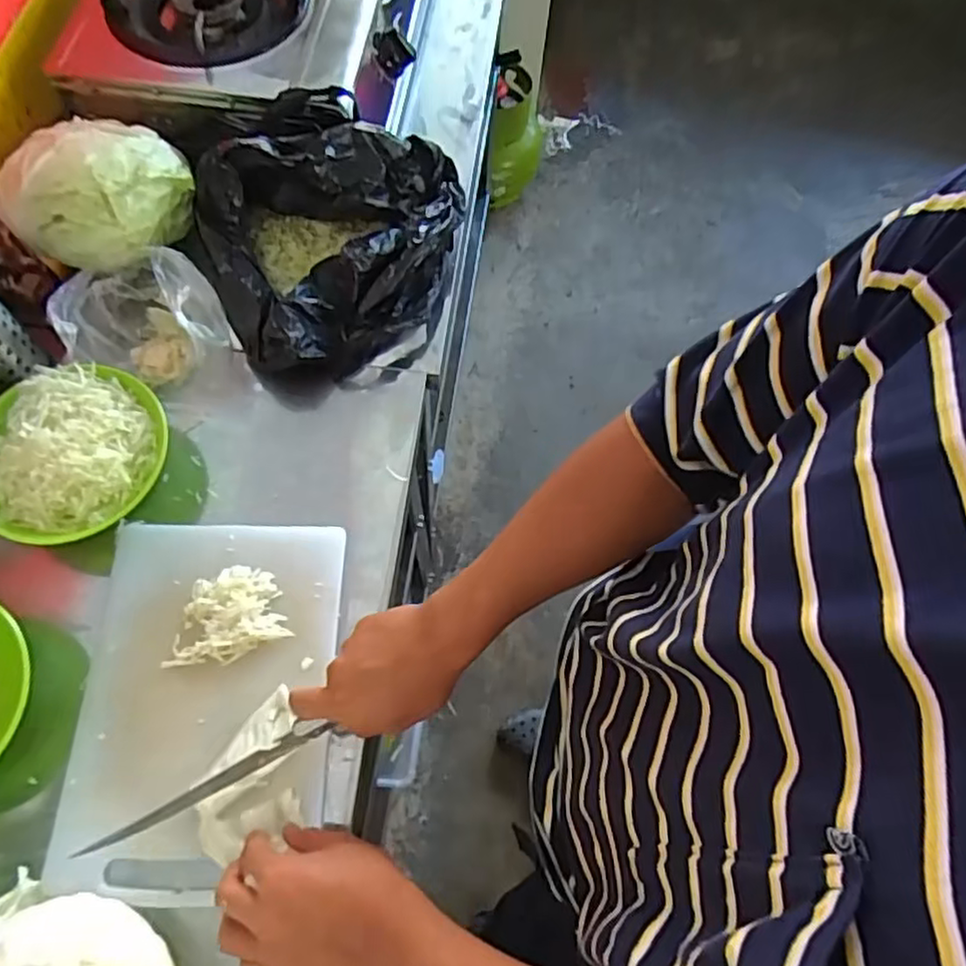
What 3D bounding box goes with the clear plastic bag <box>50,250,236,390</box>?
[{"bbox_3d":[-0.332,-0.154,0.675,0.141,0.098,0.132,-32,72,-15],"label":"clear plastic bag"}]

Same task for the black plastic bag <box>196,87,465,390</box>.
[{"bbox_3d":[-0.163,-0.247,0.713,0.238,0.138,0.287,15,67,4],"label":"black plastic bag"}]

